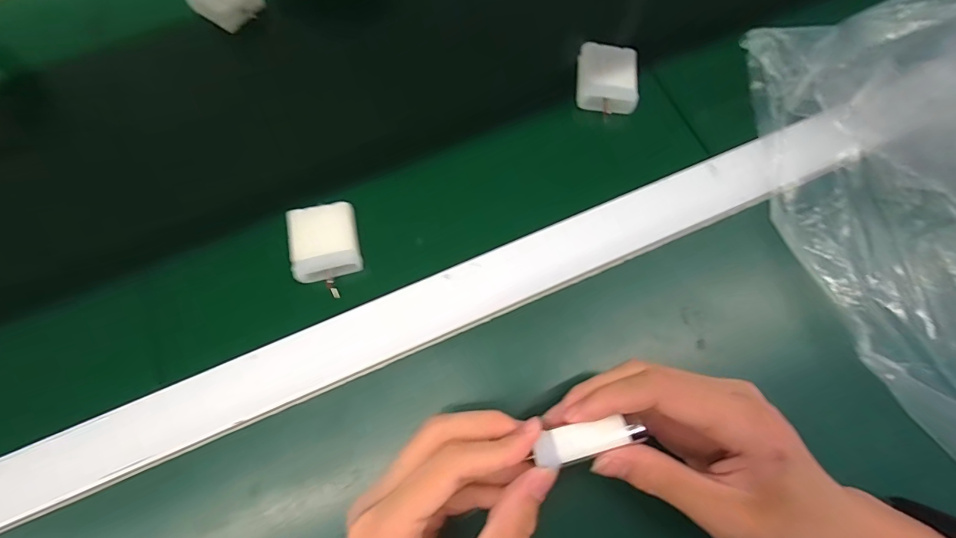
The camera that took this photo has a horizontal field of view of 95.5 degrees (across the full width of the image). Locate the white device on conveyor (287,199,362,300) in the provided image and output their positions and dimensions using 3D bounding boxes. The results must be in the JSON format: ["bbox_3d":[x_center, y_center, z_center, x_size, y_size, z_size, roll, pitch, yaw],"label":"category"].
[{"bbox_3d":[-0.103,-0.015,0.292,0.043,0.015,0.057,-13,71,-3],"label":"white device on conveyor"}]

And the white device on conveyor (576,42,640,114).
[{"bbox_3d":[0.098,-0.145,0.331,0.043,0.013,0.052,3,71,3],"label":"white device on conveyor"}]

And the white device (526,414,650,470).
[{"bbox_3d":[0.053,0.082,0.208,0.051,0.005,0.016,-14,71,-3],"label":"white device"}]

